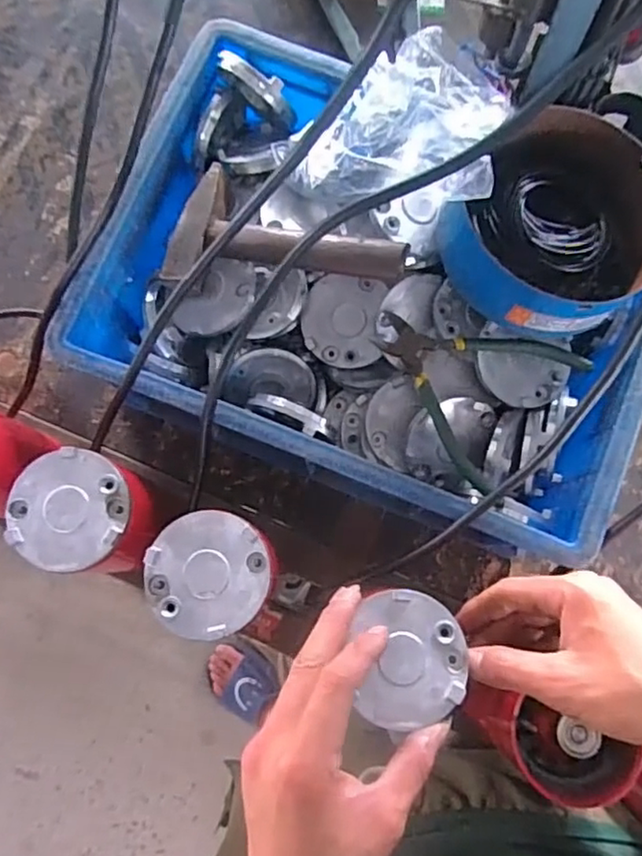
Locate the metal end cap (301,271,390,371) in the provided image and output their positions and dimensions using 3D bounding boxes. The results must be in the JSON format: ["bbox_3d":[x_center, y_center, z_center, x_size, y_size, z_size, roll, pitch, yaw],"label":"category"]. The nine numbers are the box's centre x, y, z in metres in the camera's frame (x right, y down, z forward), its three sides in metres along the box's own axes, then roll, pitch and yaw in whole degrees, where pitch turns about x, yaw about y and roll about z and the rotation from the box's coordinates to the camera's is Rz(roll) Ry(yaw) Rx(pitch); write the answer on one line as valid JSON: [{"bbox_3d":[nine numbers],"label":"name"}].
[{"bbox_3d":[0.017,-0.083,0.485,0.062,0.006,0.069,7,99,7],"label":"metal end cap"}]

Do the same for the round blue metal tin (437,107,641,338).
[{"bbox_3d":[0.162,-0.133,0.427,0.151,0.062,0.130,-42,81,-7],"label":"round blue metal tin"}]

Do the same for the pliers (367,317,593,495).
[{"bbox_3d":[0.100,-0.042,0.445,0.136,0.017,0.116,40,82,8],"label":"pliers"}]

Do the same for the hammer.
[{"bbox_3d":[-0.023,-0.130,0.443,0.176,0.027,0.087,17,78,23],"label":"hammer"}]

